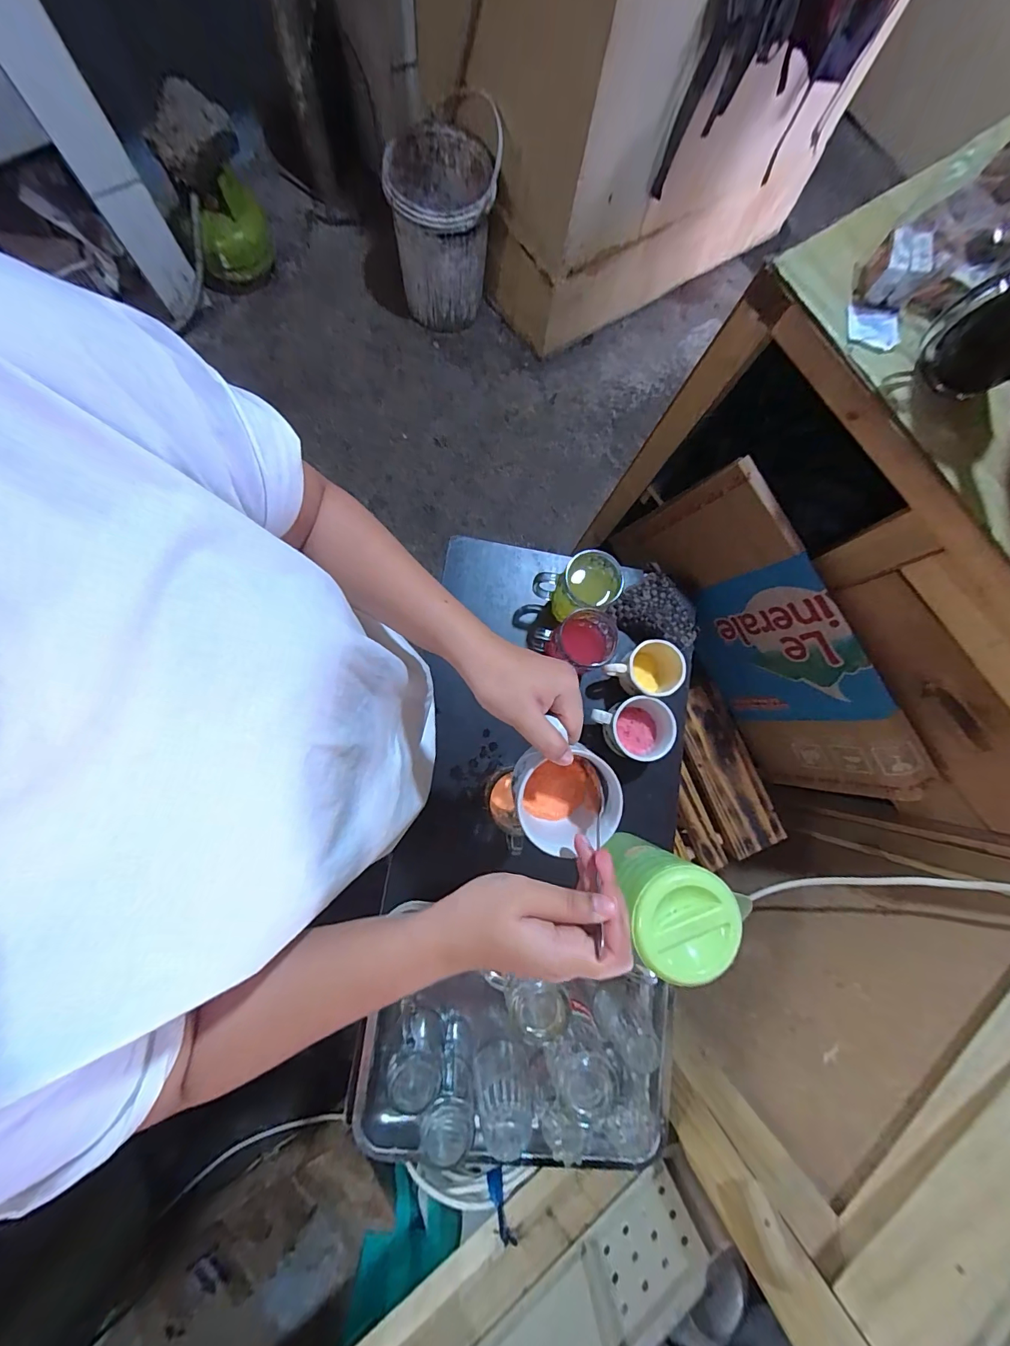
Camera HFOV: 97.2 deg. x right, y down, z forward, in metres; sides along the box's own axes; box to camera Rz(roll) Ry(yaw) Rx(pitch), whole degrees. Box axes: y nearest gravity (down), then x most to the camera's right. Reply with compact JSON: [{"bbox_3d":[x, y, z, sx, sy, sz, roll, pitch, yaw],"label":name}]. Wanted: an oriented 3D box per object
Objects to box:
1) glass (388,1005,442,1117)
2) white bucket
[{"bbox_3d":[-0.106,0.470,0.548,0.063,0.081,0.066,19,80,-1],"label":"glass"},{"bbox_3d":[-0.180,-1.305,1.341,0.306,0.404,0.296,-5,82,-5],"label":"white bucket"}]

